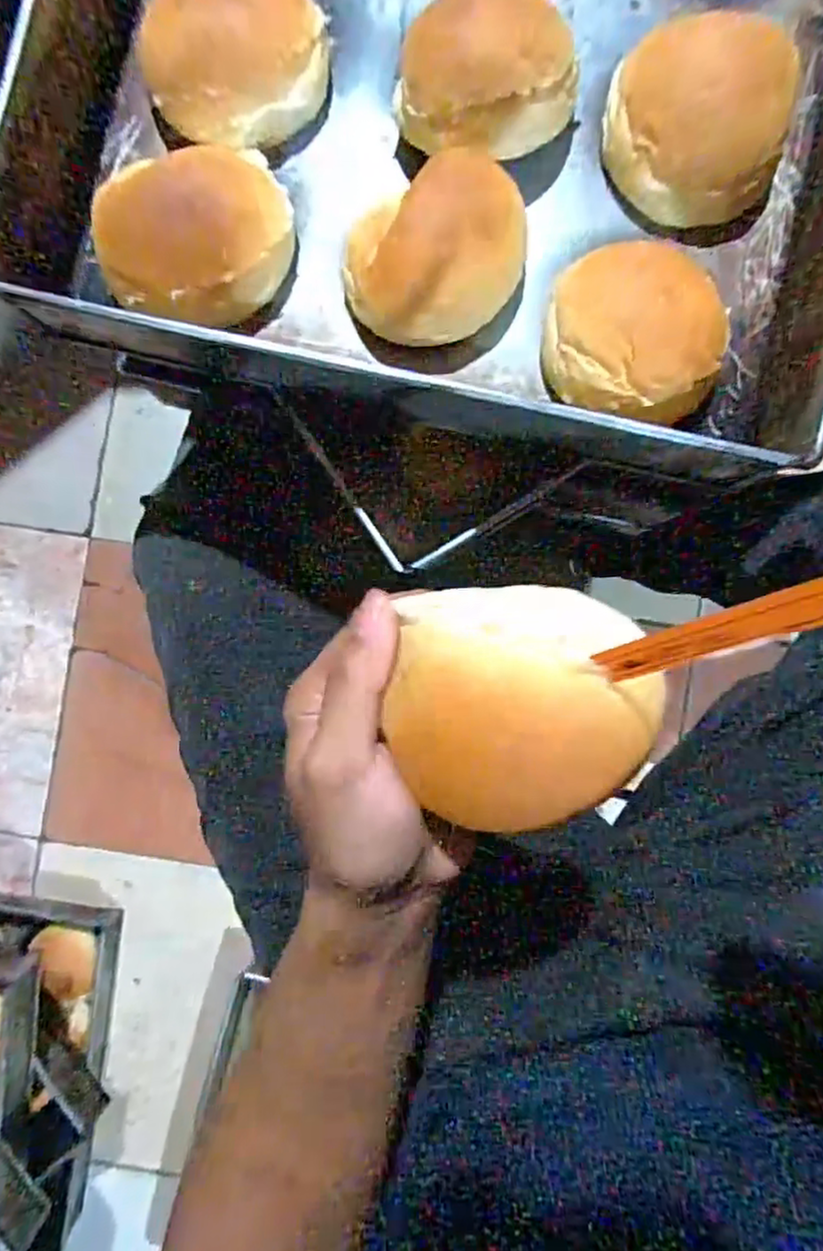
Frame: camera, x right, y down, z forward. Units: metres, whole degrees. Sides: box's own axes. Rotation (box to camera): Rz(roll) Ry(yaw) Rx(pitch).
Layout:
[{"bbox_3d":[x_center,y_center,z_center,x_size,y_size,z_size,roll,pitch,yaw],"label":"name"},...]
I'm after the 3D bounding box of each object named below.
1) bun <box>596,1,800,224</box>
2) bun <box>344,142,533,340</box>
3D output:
[{"bbox_3d":[0.152,-0.266,0.346,0.089,0.049,0.095,0,88,1],"label":"bun"},{"bbox_3d":[0.016,-0.193,0.351,0.100,0.044,0.075,-25,88,0],"label":"bun"}]

